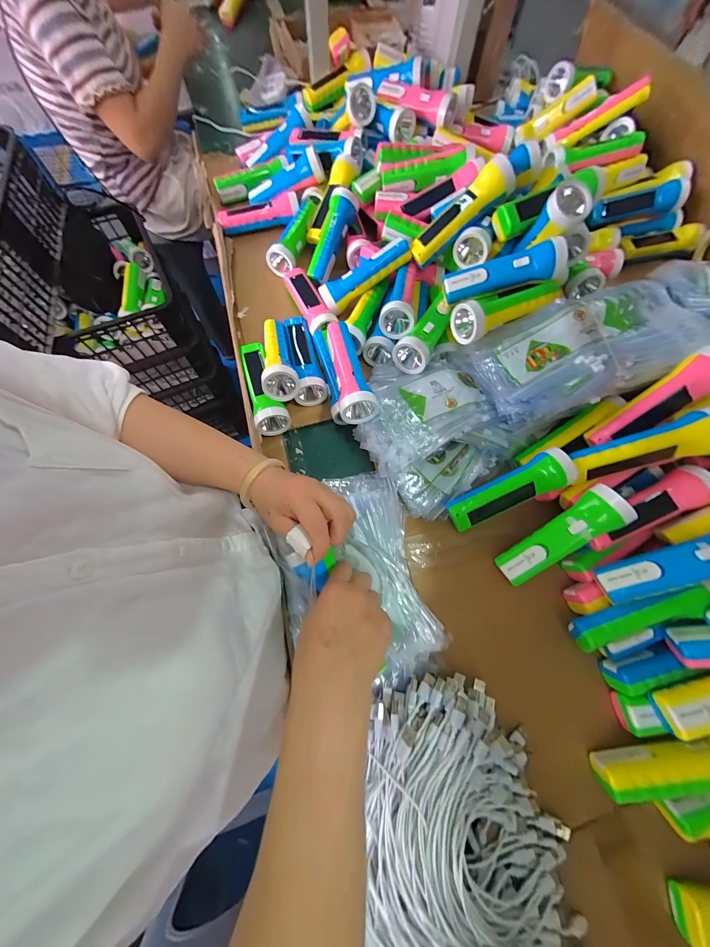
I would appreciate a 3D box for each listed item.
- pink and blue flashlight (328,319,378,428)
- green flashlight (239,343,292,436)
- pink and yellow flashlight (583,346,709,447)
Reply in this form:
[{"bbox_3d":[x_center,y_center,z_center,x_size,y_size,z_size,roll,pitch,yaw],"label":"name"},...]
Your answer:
[{"bbox_3d":[-0.007,-0.158,0.467,0.052,0.059,0.176,-7,58,-4],"label":"pink and blue flashlight"},{"bbox_3d":[-0.153,-0.144,0.491,0.049,0.045,0.165,-20,73,-9],"label":"green flashlight"},{"bbox_3d":[0.383,-0.090,0.388,0.163,0.041,0.048,-39,73,26],"label":"pink and yellow flashlight"}]

